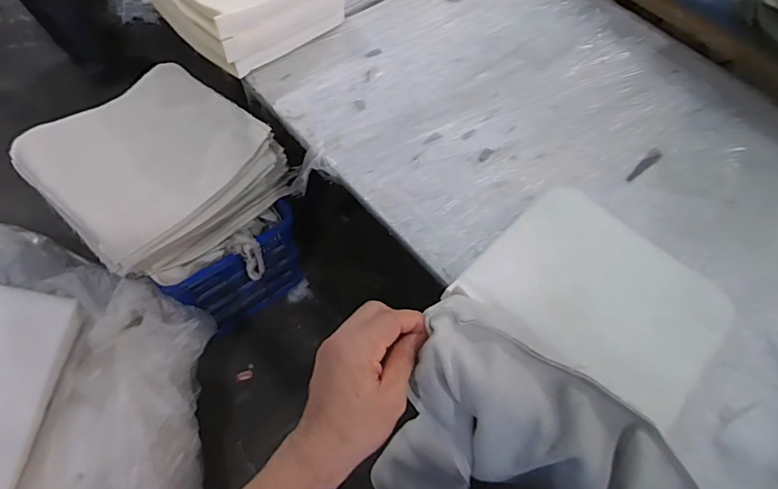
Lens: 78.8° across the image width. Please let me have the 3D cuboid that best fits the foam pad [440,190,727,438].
[{"bbox_3d":[0.426,0.108,0.960,0.485,0.044,0.352,35,77,6],"label":"foam pad"}]

